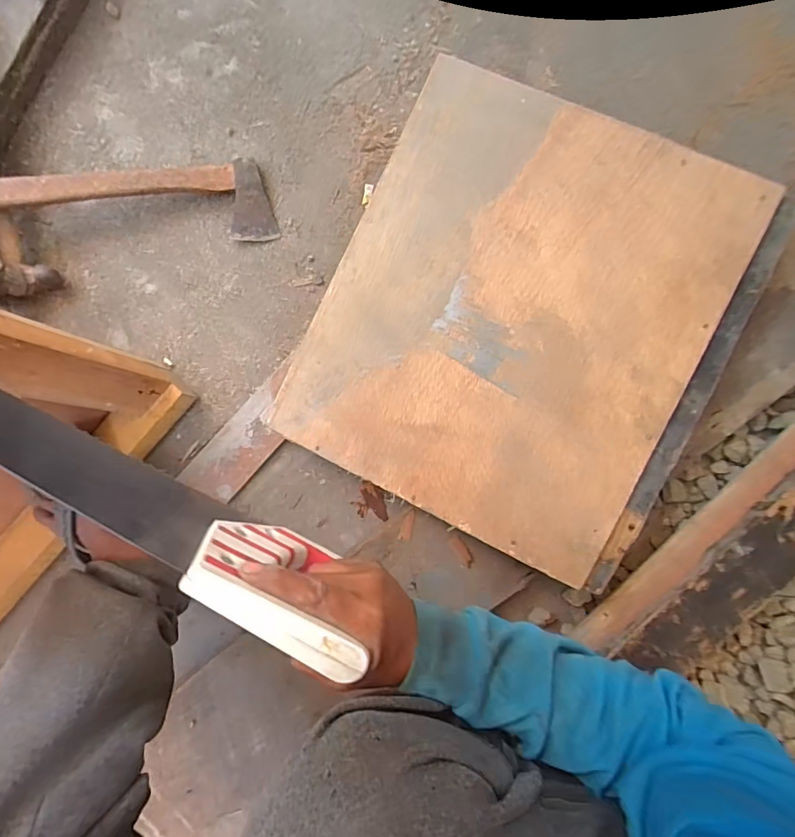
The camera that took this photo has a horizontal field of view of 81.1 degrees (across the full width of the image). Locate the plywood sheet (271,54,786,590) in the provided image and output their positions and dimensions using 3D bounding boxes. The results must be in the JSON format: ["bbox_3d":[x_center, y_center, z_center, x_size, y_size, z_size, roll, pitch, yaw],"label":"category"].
[{"bbox_3d":[0.132,-0.114,0.522,0.412,0.013,0.465,26,92,8],"label":"plywood sheet"}]

